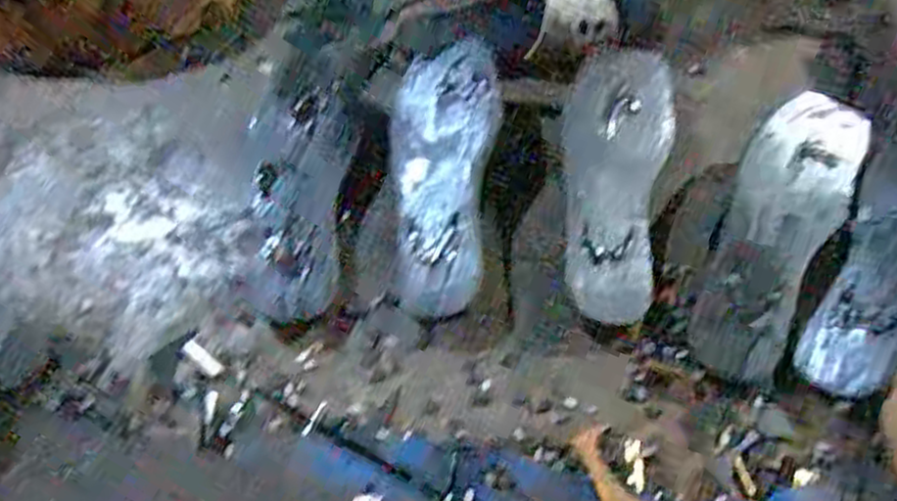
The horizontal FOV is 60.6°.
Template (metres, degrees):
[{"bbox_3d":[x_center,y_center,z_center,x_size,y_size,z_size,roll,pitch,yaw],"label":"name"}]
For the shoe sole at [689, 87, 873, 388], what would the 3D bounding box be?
[{"bbox_3d":[0.266,-0.018,0.621,0.085,0.023,0.255,23,76,18],"label":"shoe sole"}]

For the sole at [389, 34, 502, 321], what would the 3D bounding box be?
[{"bbox_3d":[-0.008,-0.073,0.669,0.091,0.018,0.265,2,70,13],"label":"sole"}]

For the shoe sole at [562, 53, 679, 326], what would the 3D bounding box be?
[{"bbox_3d":[0.141,-0.066,0.668,0.094,0.050,0.265,10,60,11],"label":"shoe sole"}]

